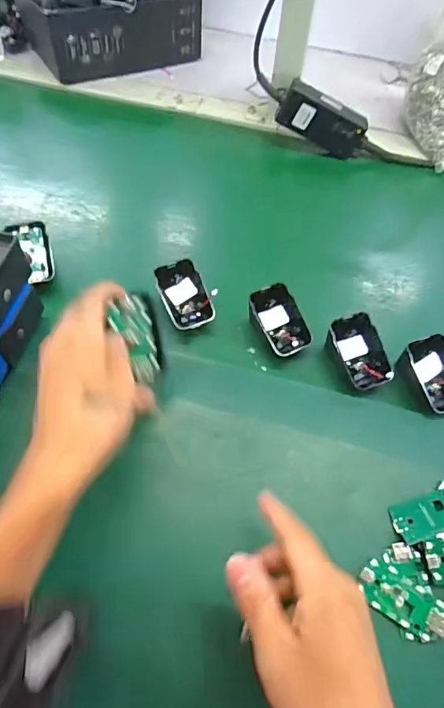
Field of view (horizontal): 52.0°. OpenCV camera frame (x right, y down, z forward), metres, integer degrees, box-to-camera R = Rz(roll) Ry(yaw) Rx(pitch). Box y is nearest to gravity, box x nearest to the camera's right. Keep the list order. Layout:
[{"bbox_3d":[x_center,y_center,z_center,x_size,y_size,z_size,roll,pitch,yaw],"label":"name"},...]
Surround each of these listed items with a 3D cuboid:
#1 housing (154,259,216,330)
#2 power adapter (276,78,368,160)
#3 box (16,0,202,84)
[{"bbox_3d":[-0.038,-0.058,0.451,0.042,0.030,0.061,-22,61,-17],"label":"housing"},{"bbox_3d":[0.131,-0.305,0.597,0.115,0.054,0.024,24,58,-13],"label":"power adapter"},{"bbox_3d":[-0.169,-0.522,0.707,0.248,0.087,0.153,-23,62,-18],"label":"box"}]

